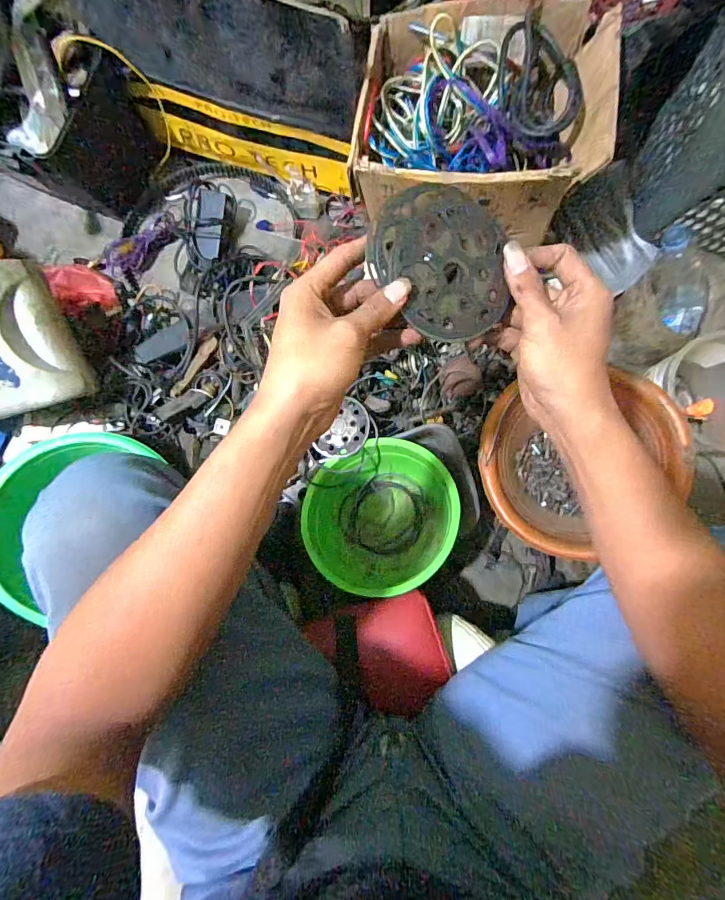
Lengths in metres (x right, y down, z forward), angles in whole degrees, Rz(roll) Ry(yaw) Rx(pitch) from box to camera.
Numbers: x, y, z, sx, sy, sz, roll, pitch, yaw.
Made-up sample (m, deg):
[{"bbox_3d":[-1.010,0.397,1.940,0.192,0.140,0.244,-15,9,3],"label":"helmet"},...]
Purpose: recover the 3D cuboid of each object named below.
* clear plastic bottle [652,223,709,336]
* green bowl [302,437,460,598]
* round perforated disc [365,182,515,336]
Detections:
[{"bbox_3d":[0.490,-0.256,0.674,0.059,0.180,0.063,-52,42,-5],"label":"clear plastic bottle"},{"bbox_3d":[0.029,0.096,0.679,0.244,0.110,0.244,-6,68,15],"label":"green bowl"},{"bbox_3d":[0.057,-0.137,0.322,0.102,0.004,0.104,-2,97,-12],"label":"round perforated disc"}]

